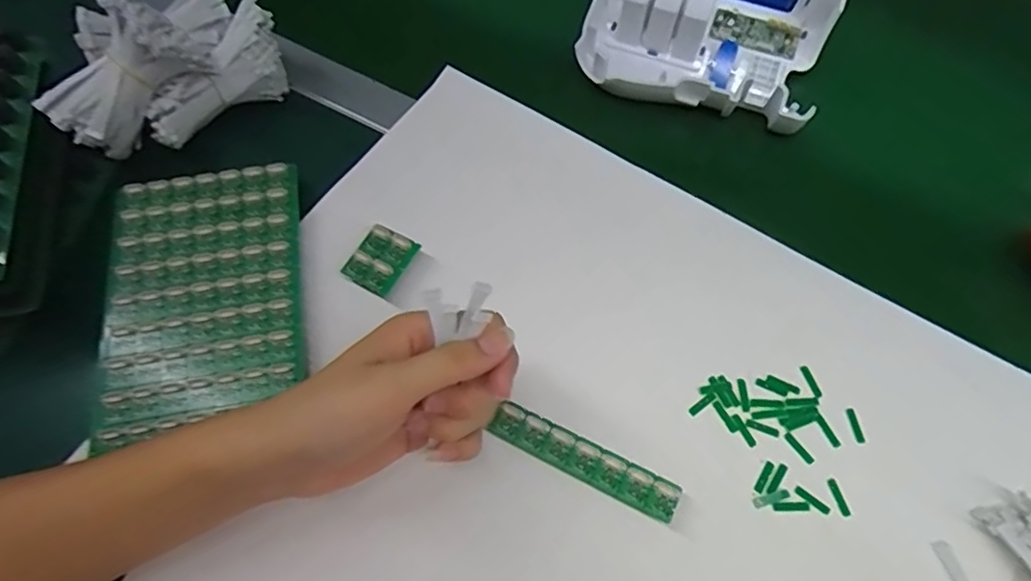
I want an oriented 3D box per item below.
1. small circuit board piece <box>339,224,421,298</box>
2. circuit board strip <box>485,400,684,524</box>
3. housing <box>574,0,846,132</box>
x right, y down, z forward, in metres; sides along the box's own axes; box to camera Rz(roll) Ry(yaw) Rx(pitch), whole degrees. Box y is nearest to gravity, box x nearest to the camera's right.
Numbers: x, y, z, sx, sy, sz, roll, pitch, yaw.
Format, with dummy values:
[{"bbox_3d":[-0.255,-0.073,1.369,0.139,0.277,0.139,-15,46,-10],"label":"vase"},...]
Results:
[{"bbox_3d":[-0.089,-0.020,0.399,0.035,0.010,0.042,28,71,7],"label":"small circuit board piece"},{"bbox_3d":[0.040,0.097,0.342,0.108,0.004,0.022,24,79,10],"label":"circuit board strip"},{"bbox_3d":[0.153,-0.207,0.478,0.184,0.067,0.139,17,65,6],"label":"housing"}]

